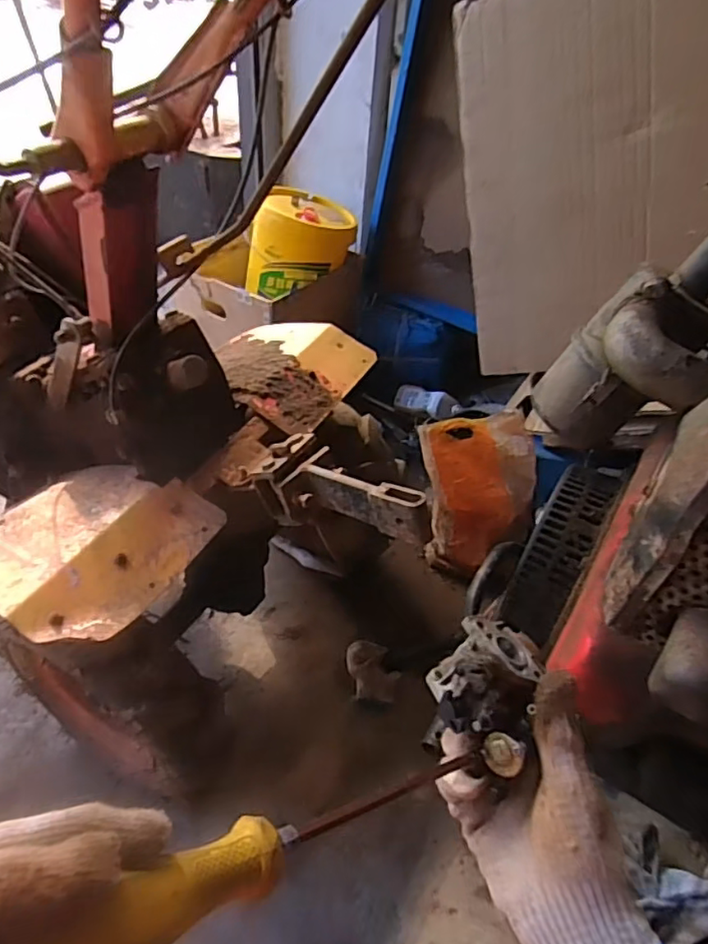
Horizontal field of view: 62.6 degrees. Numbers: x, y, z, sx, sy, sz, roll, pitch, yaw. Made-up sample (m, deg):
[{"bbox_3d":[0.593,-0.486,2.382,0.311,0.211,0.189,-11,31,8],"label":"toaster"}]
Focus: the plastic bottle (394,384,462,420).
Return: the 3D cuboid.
[{"bbox_3d":[0.200,-0.203,1.636,0.062,0.059,0.214,-29,32,-29],"label":"plastic bottle"}]

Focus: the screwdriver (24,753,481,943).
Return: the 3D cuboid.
[{"bbox_3d":[-0.034,0.153,0.239,0.210,0.026,0.024,6,34,-46],"label":"screwdriver"}]

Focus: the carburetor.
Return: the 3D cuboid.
[{"bbox_3d":[0.080,0.129,0.359,0.062,0.058,0.071,14,46,10],"label":"carburetor"}]

